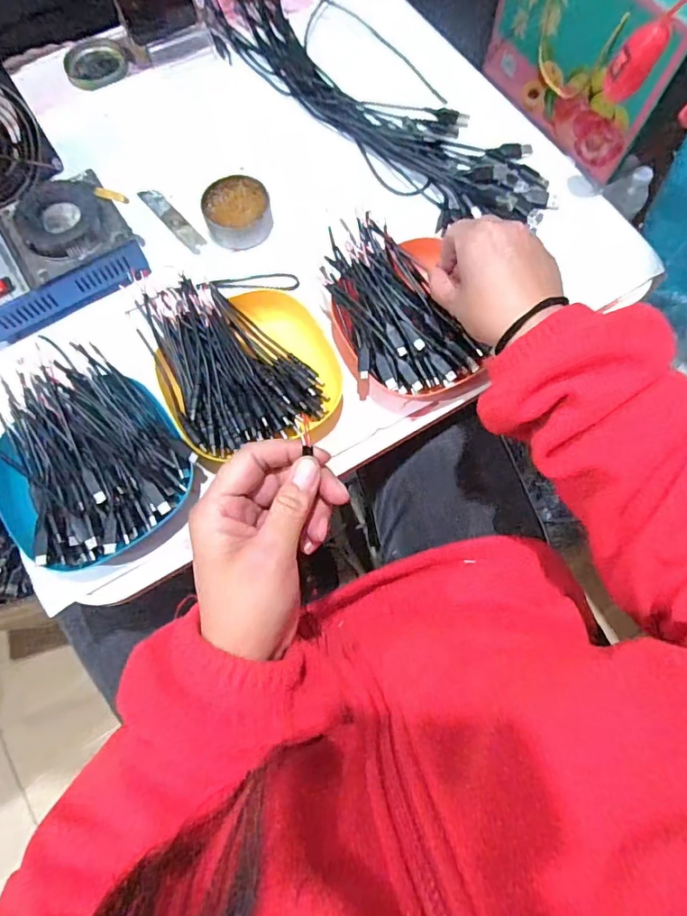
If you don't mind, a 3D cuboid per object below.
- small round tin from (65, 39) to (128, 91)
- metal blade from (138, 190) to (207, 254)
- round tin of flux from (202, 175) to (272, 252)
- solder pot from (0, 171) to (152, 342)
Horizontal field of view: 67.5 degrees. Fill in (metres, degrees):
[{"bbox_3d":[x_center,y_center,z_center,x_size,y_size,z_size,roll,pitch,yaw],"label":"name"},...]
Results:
[{"bbox_3d":[-0.268,-0.426,0.557,0.064,0.007,0.068,0,73,0],"label":"small round tin"},{"bbox_3d":[-0.165,-0.231,0.498,0.019,0.004,0.094,-38,74,-15],"label":"metal blade"},{"bbox_3d":[-0.099,-0.232,0.485,0.061,0.025,0.063,0,73,0],"label":"round tin of flux"},{"bbox_3d":[-0.260,-0.175,0.451,0.150,0.062,0.097,-29,75,-8],"label":"solder pot"}]

